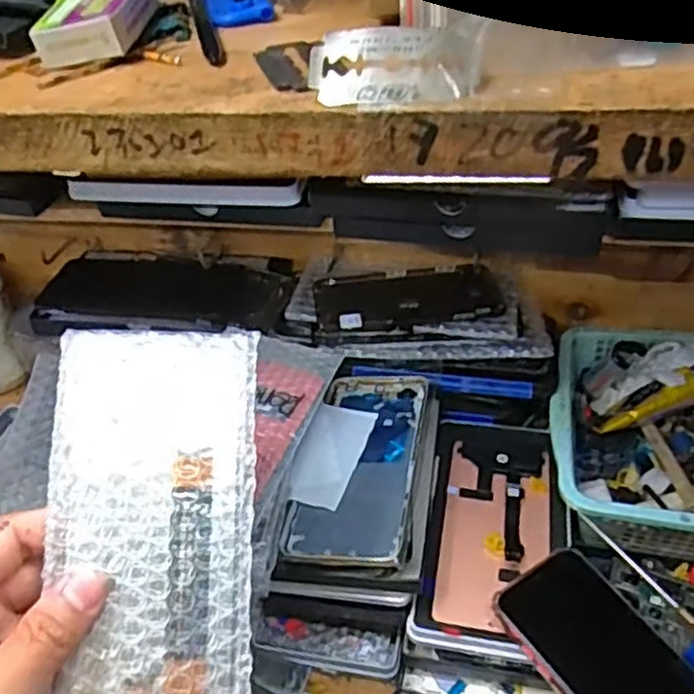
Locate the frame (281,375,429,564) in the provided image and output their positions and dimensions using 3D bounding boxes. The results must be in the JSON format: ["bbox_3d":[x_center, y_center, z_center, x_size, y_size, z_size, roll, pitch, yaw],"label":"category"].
[{"bbox_3d":[0.011,0.074,0.499,0.074,0.007,0.170,4,41,11],"label":"frame"}]

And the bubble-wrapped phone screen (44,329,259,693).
[{"bbox_3d":[-0.083,0.078,0.313,0.085,0.006,0.173,2,77,-12],"label":"bubble-wrapped phone screen"}]

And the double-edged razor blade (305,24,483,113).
[{"bbox_3d":[0.012,-0.069,0.181,0.042,0.004,0.024,7,73,8],"label":"double-edged razor blade"}]

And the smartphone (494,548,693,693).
[{"bbox_3d":[0.160,0.188,0.418,0.077,0.006,0.149,-26,53,-26],"label":"smartphone"}]

